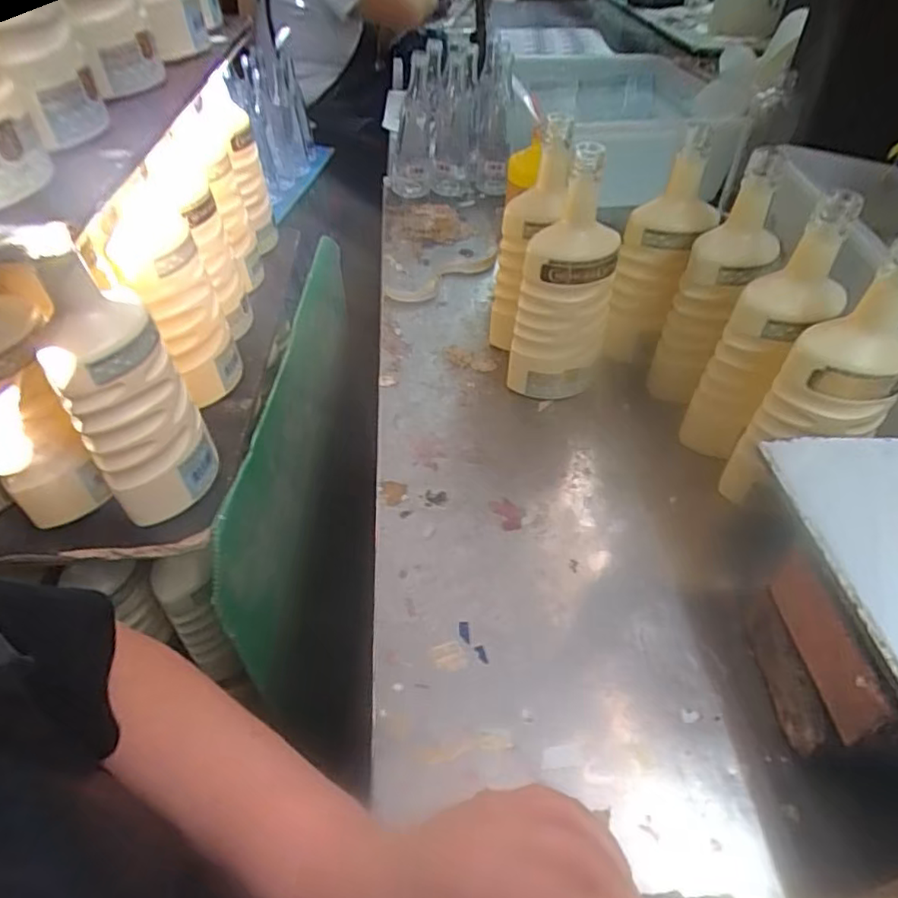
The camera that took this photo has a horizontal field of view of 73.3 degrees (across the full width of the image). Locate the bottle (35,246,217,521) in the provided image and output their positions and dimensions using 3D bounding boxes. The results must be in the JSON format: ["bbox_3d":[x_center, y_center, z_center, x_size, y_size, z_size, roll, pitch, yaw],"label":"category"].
[{"bbox_3d":[-0.242,-0.037,0.463,0.075,0.214,0.065,-15,47,-12],"label":"bottle"}]

